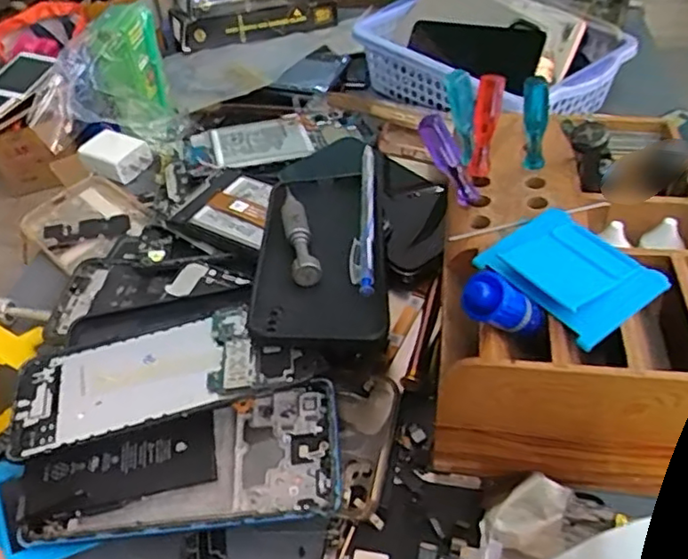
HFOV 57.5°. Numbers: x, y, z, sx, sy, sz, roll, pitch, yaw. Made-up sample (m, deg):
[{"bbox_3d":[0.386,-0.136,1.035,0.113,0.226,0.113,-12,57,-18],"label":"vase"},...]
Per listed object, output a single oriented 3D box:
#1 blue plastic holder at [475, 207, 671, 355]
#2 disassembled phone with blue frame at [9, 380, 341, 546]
[{"bbox_3d":[0.105,-0.006,0.297,0.063,0.012,0.071,-28,49,-23],"label":"blue plastic holder"},{"bbox_3d":[-0.086,0.096,0.330,0.165,0.015,0.068,-4,44,0],"label":"disassembled phone with blue frame"}]

